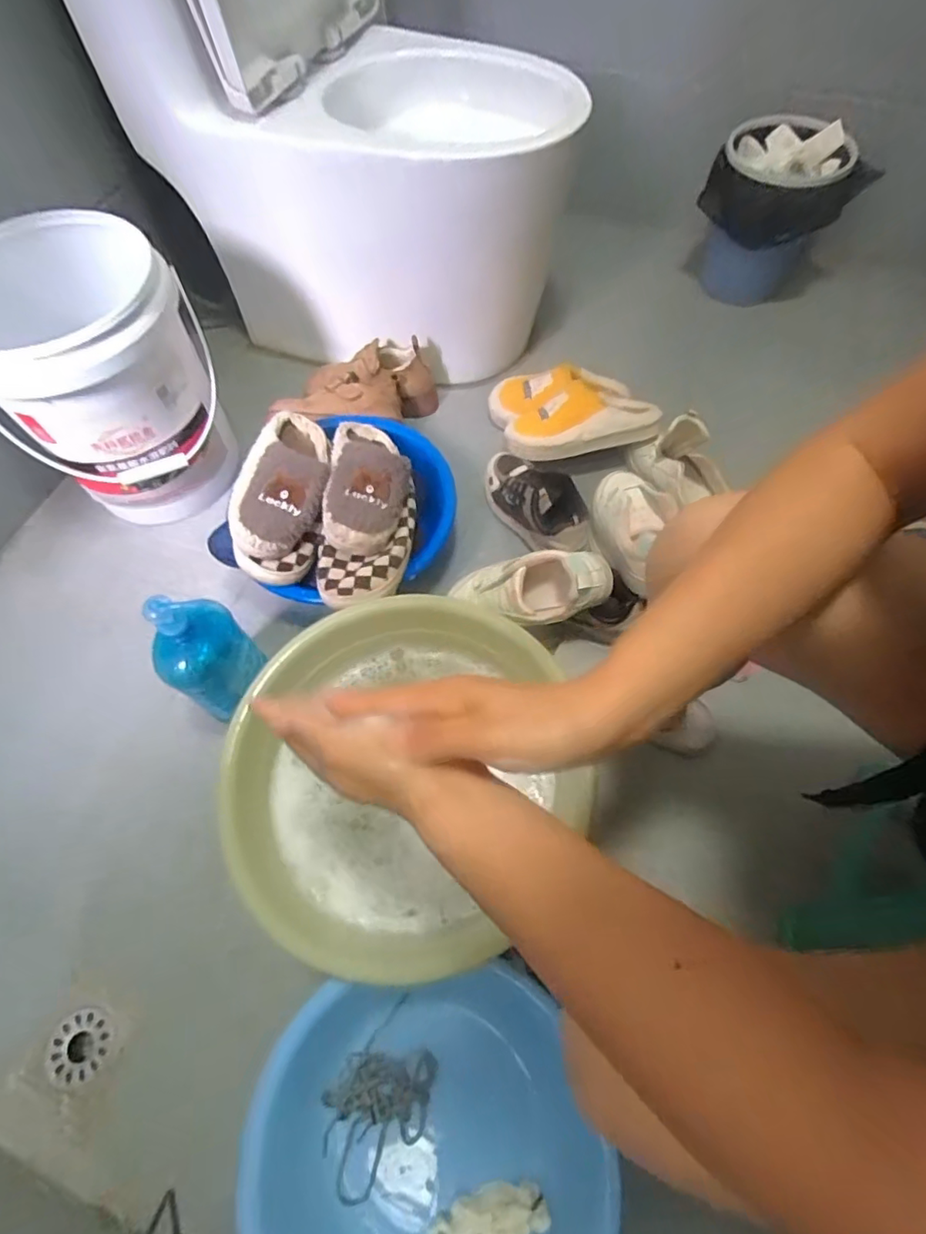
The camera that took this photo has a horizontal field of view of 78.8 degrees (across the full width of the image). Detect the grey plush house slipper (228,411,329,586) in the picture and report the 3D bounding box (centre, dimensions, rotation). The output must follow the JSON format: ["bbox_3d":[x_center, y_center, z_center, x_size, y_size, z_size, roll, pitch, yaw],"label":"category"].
[{"bbox_3d":[-0.254,-0.184,0.804,0.128,0.082,0.262,-3,63,0],"label":"grey plush house slipper"}]

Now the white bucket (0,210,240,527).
[{"bbox_3d":[-0.530,-0.343,0.860,0.301,0.337,0.269,-40,68,-17],"label":"white bucket"}]

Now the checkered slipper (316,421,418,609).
[{"bbox_3d":[-0.132,-0.156,0.798,0.124,0.088,0.304,3,63,3],"label":"checkered slipper"}]

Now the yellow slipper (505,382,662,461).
[{"bbox_3d":[0.195,-0.327,0.934,0.242,0.058,0.110,-8,63,-2],"label":"yellow slipper"}]

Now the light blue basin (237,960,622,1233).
[{"bbox_3d":[-0.038,0.526,0.545,0.357,0.117,0.297,-8,63,-2],"label":"light blue basin"}]

